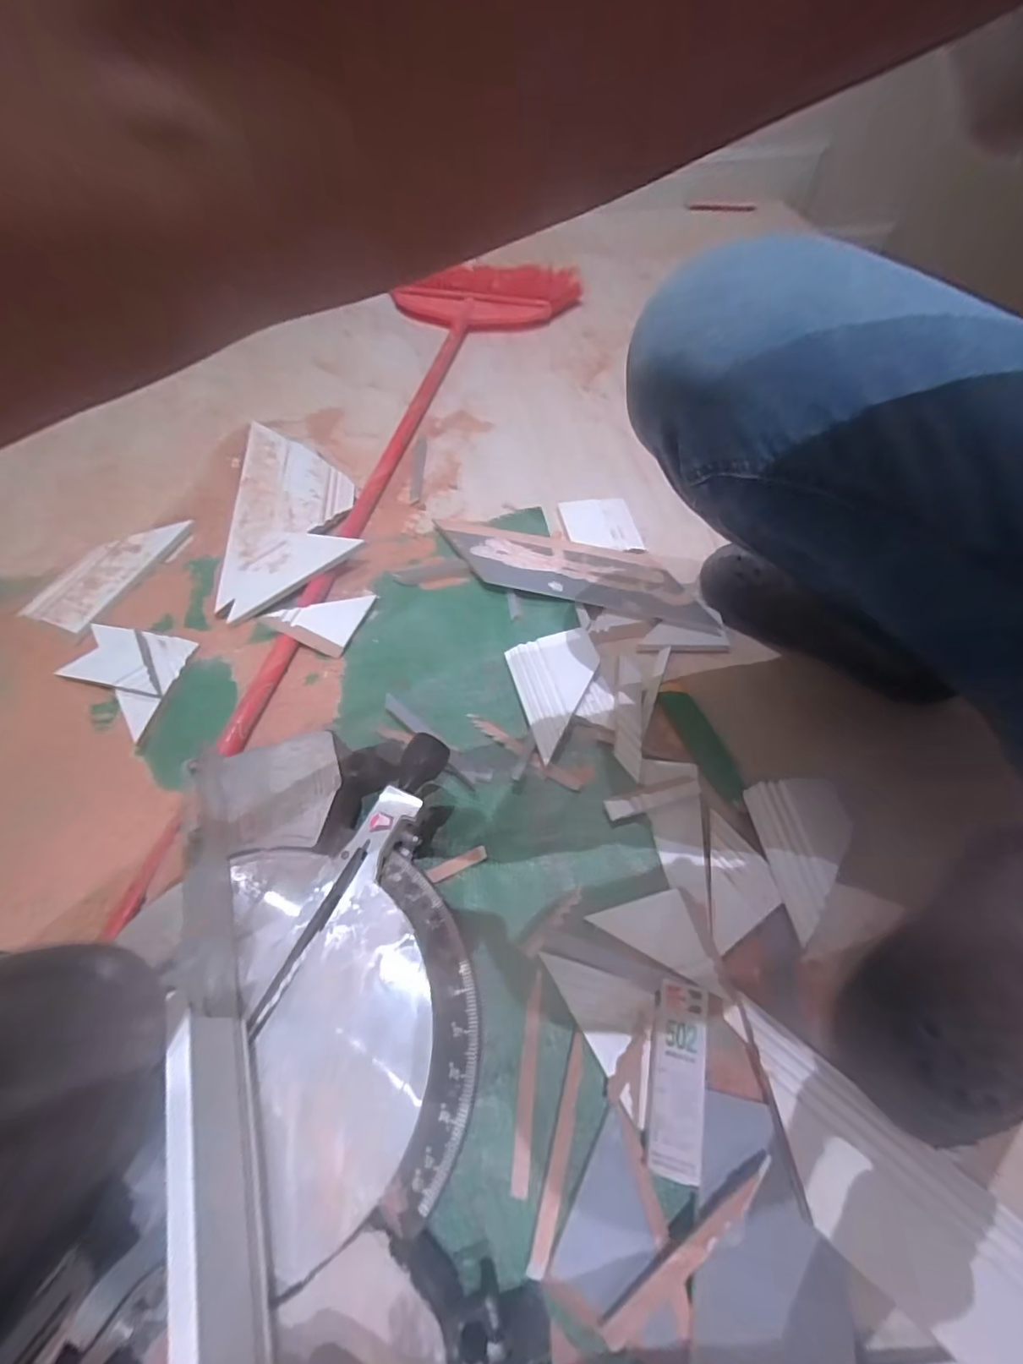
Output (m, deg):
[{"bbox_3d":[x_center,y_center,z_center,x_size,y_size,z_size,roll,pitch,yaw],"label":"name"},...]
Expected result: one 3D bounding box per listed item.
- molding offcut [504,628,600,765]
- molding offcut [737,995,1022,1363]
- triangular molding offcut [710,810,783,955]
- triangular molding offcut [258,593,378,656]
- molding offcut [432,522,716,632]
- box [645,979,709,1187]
[{"bbox_3d":[0.058,0.011,0.597,0.097,0.029,0.140,-14,59,-8],"label":"molding offcut"},{"bbox_3d":[0.300,0.384,0.362,0.325,0.013,0.097,34,65,20],"label":"molding offcut"},{"bbox_3d":[0.213,0.185,0.494,0.055,0.009,0.116,8,59,6],"label":"triangular molding offcut"},{"bbox_3d":[-0.217,-0.064,0.636,0.124,0.016,0.065,-15,82,-28],"label":"triangular molding offcut"},{"bbox_3d":[0.077,-0.146,0.691,0.355,0.028,0.101,13,59,9],"label":"molding offcut"},{"bbox_3d":[0.128,0.302,0.413,0.038,0.022,0.122,10,59,7],"label":"box"}]

